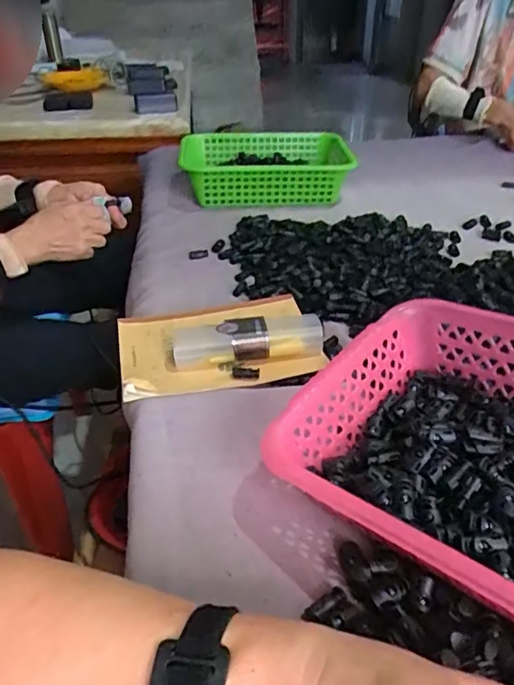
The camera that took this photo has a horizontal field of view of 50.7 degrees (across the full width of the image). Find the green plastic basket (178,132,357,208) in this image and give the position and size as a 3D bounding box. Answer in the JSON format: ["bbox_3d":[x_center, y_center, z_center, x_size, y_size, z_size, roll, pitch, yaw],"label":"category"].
[{"bbox_3d":[0.018,-0.324,0.997,0.303,0.074,0.207,-3,37,-3],"label":"green plastic basket"}]

